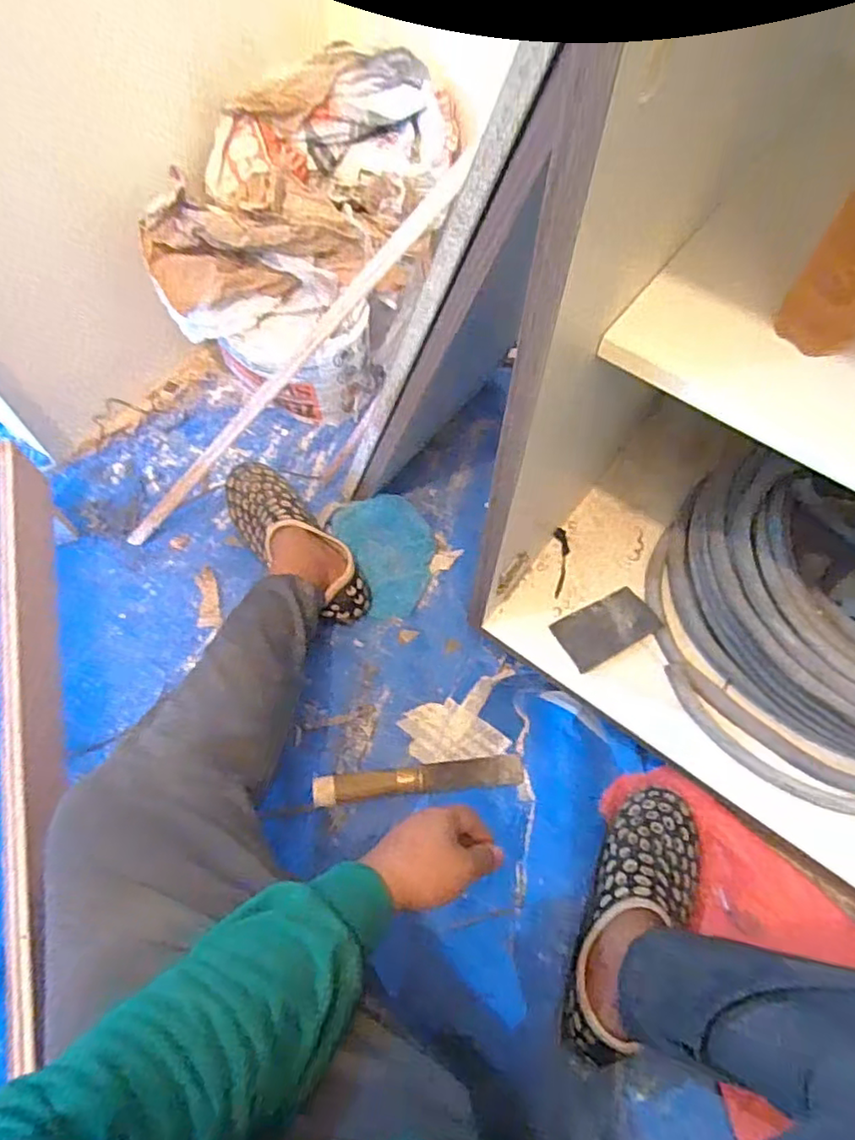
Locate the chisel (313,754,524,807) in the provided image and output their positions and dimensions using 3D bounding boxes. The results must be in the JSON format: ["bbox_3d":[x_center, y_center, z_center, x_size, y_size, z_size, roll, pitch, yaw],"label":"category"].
[{"bbox_3d":[-0.008,0.249,0.738,0.250,0.031,0.037,-6,63,-4],"label":"chisel"}]

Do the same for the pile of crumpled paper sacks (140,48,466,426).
[{"bbox_3d":[-0.164,-0.468,0.904,0.268,0.332,0.395,24,65,11],"label":"pile of crumpled paper sacks"}]

